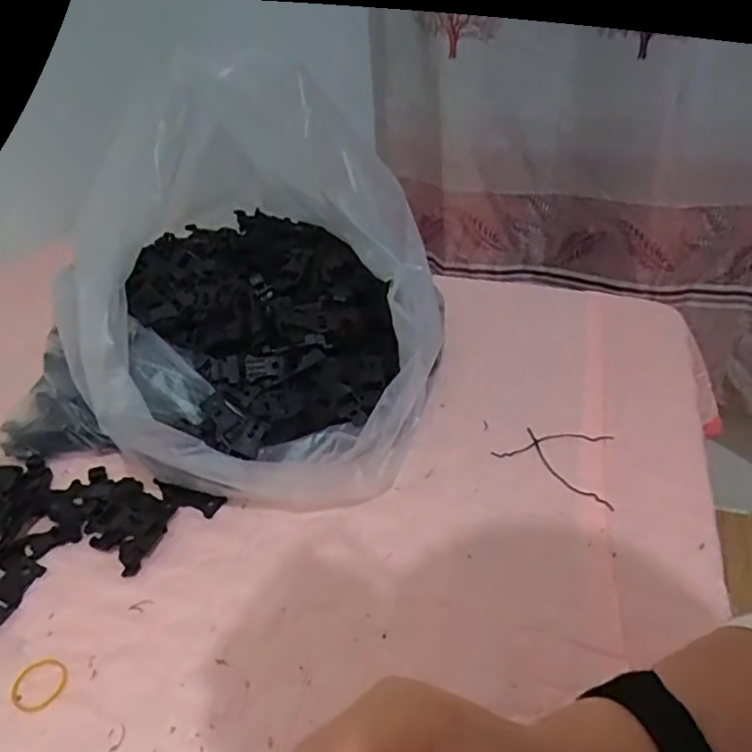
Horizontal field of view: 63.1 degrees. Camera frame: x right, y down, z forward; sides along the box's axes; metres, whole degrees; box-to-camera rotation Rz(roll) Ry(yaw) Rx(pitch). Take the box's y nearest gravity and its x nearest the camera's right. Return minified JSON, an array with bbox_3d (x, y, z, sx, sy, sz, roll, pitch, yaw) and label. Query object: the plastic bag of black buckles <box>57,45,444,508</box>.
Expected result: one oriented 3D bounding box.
[{"bbox_3d":[-0.088,-0.096,0.505,0.230,0.228,0.348,-8,35,-8],"label":"plastic bag of black buckles"}]

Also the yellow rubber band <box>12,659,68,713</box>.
[{"bbox_3d":[-0.182,0.167,0.332,0.028,0.004,0.027,-2,35,1],"label":"yellow rubber band"}]

